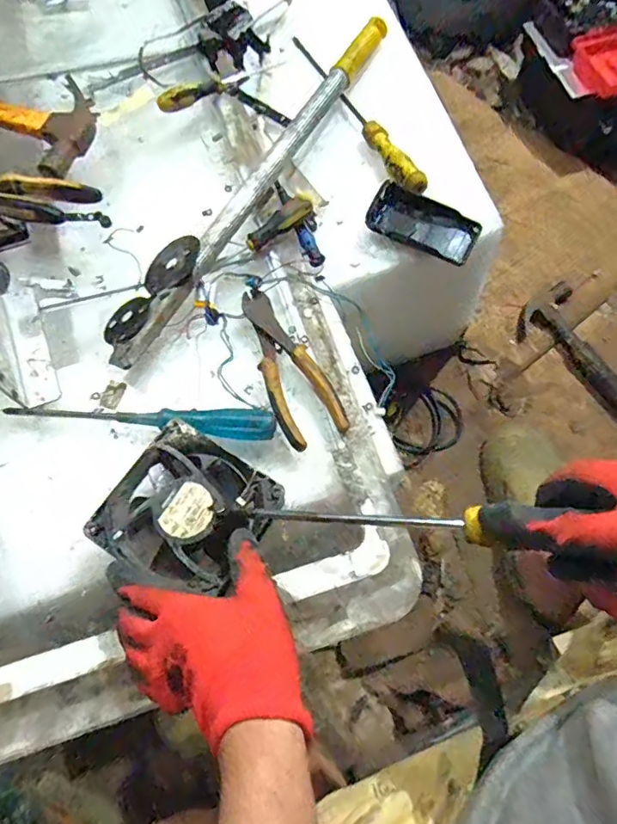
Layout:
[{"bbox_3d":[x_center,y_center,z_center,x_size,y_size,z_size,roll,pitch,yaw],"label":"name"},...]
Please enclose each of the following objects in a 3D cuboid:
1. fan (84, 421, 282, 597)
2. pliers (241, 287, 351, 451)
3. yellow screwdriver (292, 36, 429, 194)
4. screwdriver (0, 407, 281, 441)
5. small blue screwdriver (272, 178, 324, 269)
[{"bbox_3d":[-0.098,0.082,0.426,0.119,0.031,0.114,32,72,10],"label":"fan"},{"bbox_3d":[-0.023,-0.048,0.496,0.059,0.013,0.171,-24,72,-10],"label":"pliers"},{"bbox_3d":[0.051,-0.365,0.611,0.023,0.020,0.295,-27,73,-11],"label":"yellow screwdriver"},{"bbox_3d":[-0.153,0.010,0.469,0.244,0.028,0.028,2,70,-1],"label":"screwdriver"},{"bbox_3d":[-0.015,-0.215,0.581,0.019,0.014,0.126,-22,72,-10],"label":"small blue screwdriver"}]

